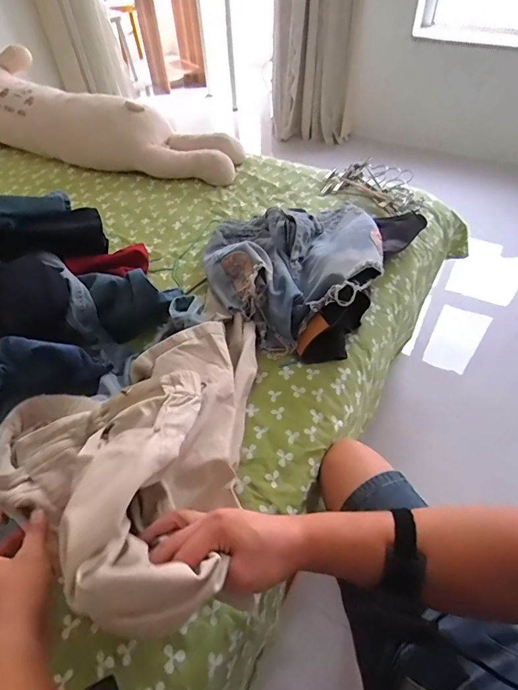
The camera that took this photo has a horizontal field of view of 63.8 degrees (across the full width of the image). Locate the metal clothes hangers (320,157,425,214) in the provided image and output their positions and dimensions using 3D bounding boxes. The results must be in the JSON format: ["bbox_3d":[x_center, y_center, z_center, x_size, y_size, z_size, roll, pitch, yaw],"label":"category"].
[{"bbox_3d":[0.329,-0.448,1.164,0.322,0.059,0.169,34,59,28],"label":"metal clothes hangers"}]

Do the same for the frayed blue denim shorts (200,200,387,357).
[{"bbox_3d":[0.070,-0.193,0.890,0.360,0.129,0.419,-13,50,-8],"label":"frayed blue denim shorts"}]

